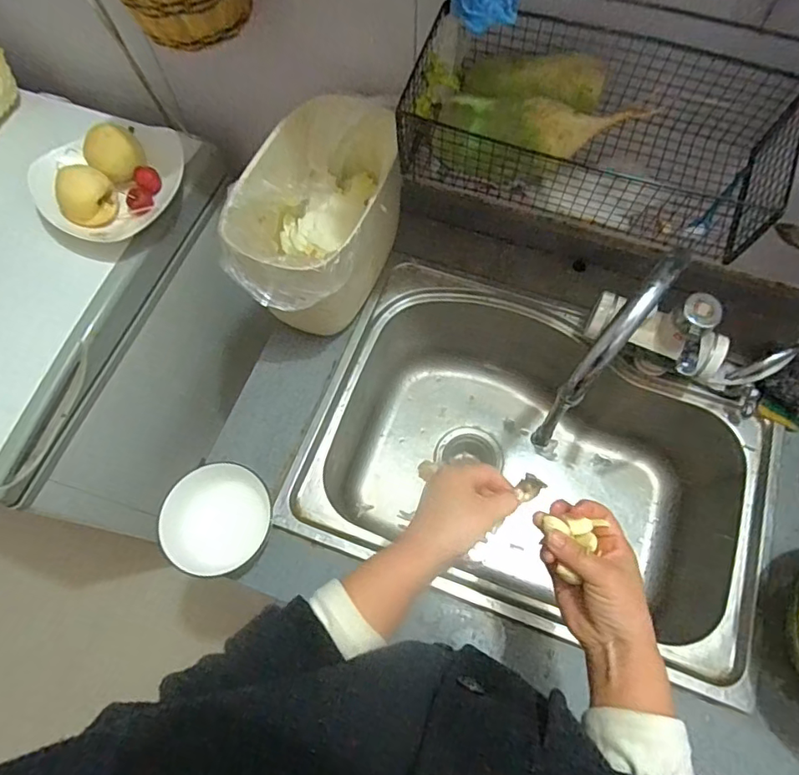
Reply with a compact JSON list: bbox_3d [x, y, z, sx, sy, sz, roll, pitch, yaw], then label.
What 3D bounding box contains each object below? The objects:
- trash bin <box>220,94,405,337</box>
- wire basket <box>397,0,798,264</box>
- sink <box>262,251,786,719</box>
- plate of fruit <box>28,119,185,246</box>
[{"bbox_3d":[-0.099,-0.202,0.676,0.160,0.172,0.261,13,68,6],"label":"trash bin"},{"bbox_3d":[0.192,-0.261,0.543,0.357,0.118,0.151,19,69,8],"label":"wire basket"},{"bbox_3d":[0.194,0.094,0.784,0.569,0.209,0.459,19,69,8],"label":"sink"},{"bbox_3d":[-0.395,-0.296,0.708,0.172,0.088,0.191,25,70,11],"label":"plate of fruit"}]

